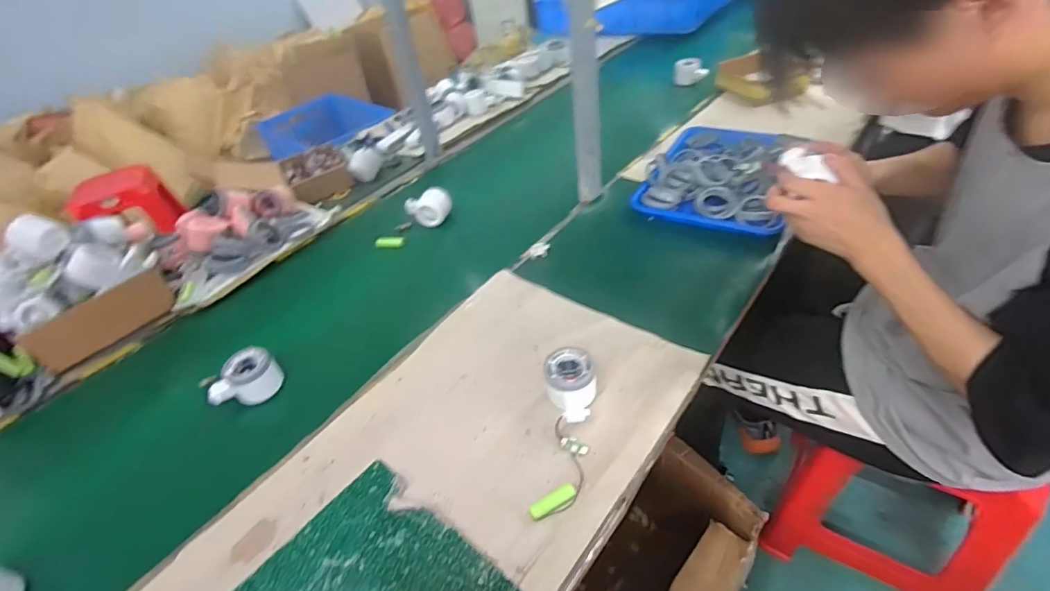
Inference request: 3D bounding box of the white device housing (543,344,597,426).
[{"bbox_3d":[0.052,0.107,0.559,0.059,0.051,0.083,0,41,13],"label":"white device housing"}]

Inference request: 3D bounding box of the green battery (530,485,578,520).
[{"bbox_3d":[0.028,0.204,0.478,0.049,0.014,0.013,-26,42,-17],"label":"green battery"}]

